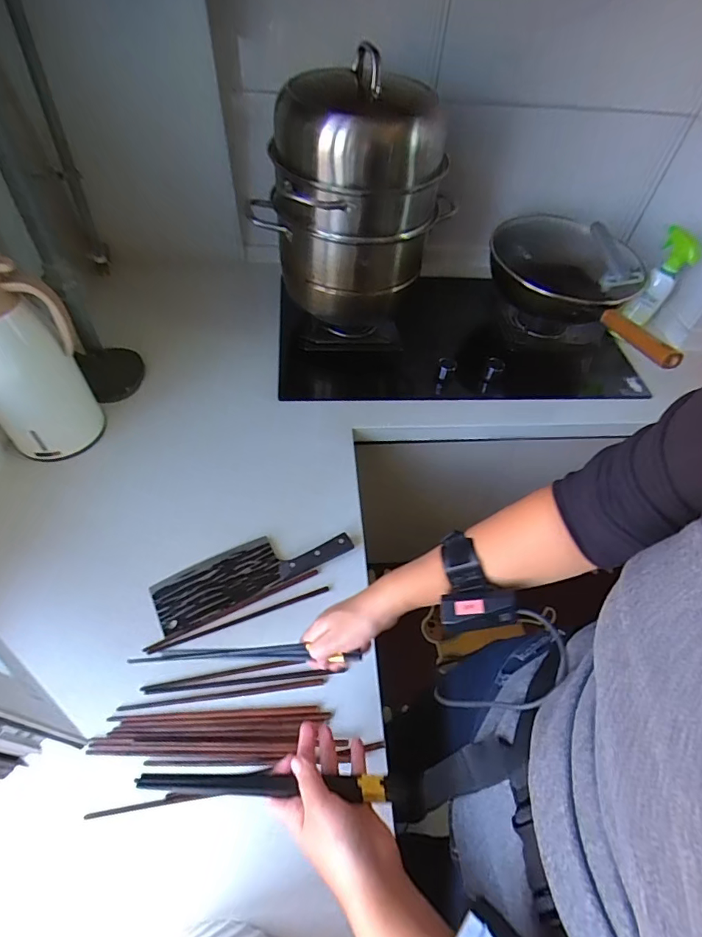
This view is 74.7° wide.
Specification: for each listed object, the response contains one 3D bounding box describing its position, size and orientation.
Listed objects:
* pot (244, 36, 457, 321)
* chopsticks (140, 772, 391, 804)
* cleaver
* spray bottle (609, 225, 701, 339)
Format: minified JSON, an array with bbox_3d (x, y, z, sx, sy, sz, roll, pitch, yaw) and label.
[{"bbox_3d":[0.001,-0.512,0.876,0.286,0.338,0.319,3,53,-2],"label":"pot"},{"bbox_3d":[-0.079,0.287,0.418,0.221,0.013,0.017,3,53,-2],"label":"chopsticks"},{"bbox_3d":[-0.144,0.142,0.674,0.277,0.024,0.088,-21,57,-19],"label":"cleaver"},{"bbox_3d":[0.641,-0.379,0.972,0.075,0.224,0.073,36,38,21],"label":"spray bottle"}]

